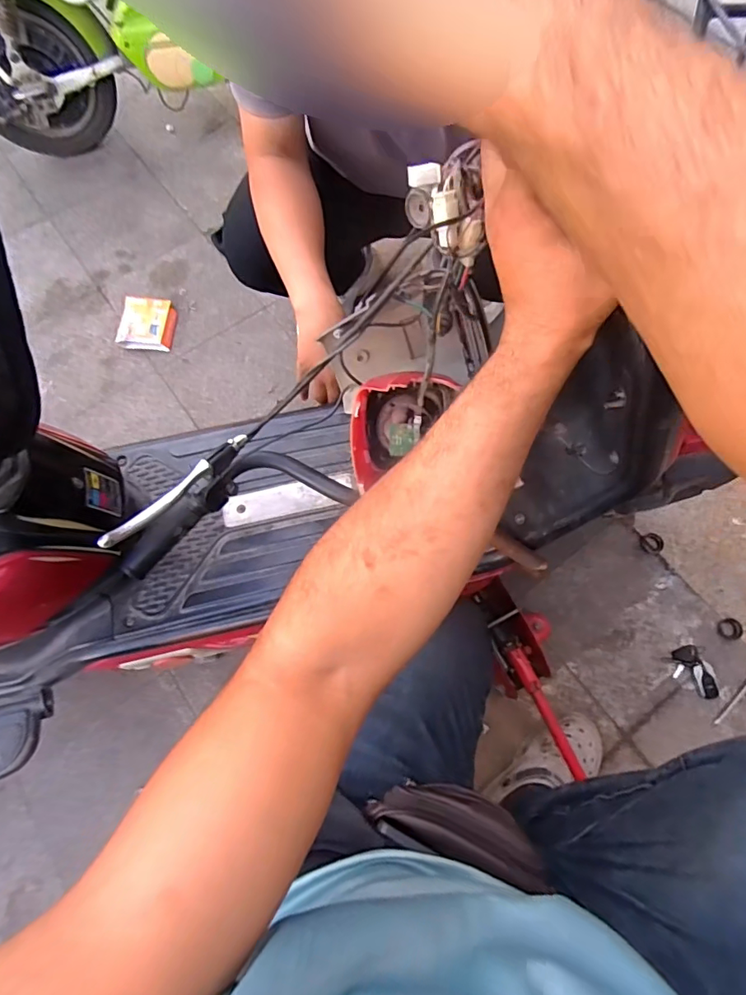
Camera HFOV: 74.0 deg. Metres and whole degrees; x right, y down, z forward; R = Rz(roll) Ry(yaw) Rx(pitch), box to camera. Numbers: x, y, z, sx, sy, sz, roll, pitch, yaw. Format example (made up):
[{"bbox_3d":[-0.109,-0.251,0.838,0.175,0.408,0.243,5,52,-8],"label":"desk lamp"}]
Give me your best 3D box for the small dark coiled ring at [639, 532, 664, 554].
[{"bbox_3d":[0.569,0.093,1.011,0.044,0.009,0.044,-2,85,17],"label":"small dark coiled ring"}]

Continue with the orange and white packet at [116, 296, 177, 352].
[{"bbox_3d":[-0.532,-0.412,1.166,0.125,0.043,0.133,1,68,-2],"label":"orange and white packet"}]

